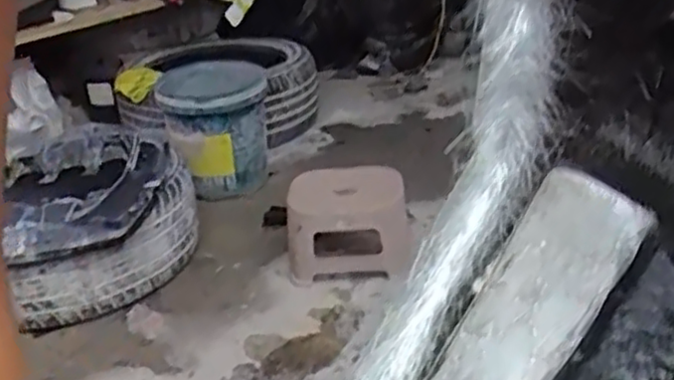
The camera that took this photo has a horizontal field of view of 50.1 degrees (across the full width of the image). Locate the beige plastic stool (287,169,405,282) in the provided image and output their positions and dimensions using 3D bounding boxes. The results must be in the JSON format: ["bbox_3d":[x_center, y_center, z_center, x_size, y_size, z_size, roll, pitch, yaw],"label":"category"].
[{"bbox_3d":[0.026,0.078,1.645,0.271,0.189,0.231,-2,25,5],"label":"beige plastic stool"}]

